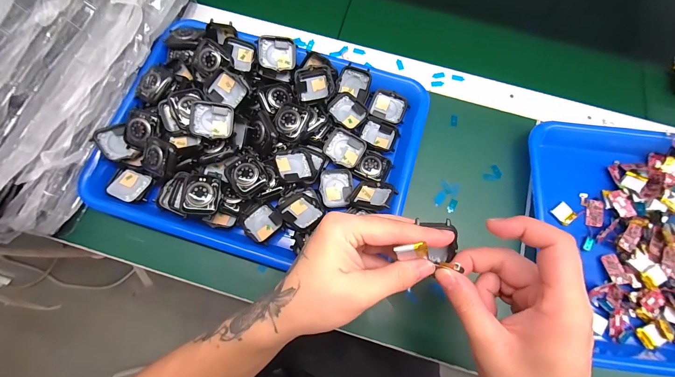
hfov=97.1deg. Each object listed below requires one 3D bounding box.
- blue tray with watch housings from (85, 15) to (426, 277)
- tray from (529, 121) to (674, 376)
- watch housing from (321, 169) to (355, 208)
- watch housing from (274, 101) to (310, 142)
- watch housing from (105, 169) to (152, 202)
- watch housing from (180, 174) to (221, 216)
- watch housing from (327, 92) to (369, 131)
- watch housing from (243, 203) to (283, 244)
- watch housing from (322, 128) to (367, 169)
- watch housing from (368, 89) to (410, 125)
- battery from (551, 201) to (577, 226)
[{"bbox_3d":[-0.080,-0.051,0.331,0.325,0.047,0.245,17,74,4],"label":"blue tray with watch housings"},{"bbox_3d":[0.374,0.062,0.318,0.328,0.036,0.250,8,74,1],"label":"tray"},{"bbox_3d":[0.000,0.000,0.330,0.035,0.013,0.041,-9,74,-3],"label":"watch housing"},{"bbox_3d":[-0.050,-0.073,0.322,0.034,0.014,0.037,23,75,5],"label":"watch housing"},{"bbox_3d":[-0.225,-0.003,0.322,0.041,0.009,0.035,14,56,12],"label":"watch housing"},{"bbox_3d":[-0.136,0.006,0.299,0.034,0.011,0.041,7,74,1],"label":"watch housing"},{"bbox_3d":[0.011,-0.089,0.348,0.043,0.009,0.039,37,77,9],"label":"watch housing"},{"bbox_3d":[-0.080,0.037,0.317,0.036,0.014,0.038,38,77,9],"label":"watch housing"},{"bbox_3d":[0.008,-0.045,0.336,0.044,0.009,0.037,28,76,7],"label":"watch housing"},{"bbox_3d":[0.061,-0.097,0.358,0.043,0.011,0.036,21,75,5],"label":"watch housing"},{"bbox_3d":[0.255,0.028,0.334,0.020,0.004,0.022,-39,78,-11],"label":"battery"}]

